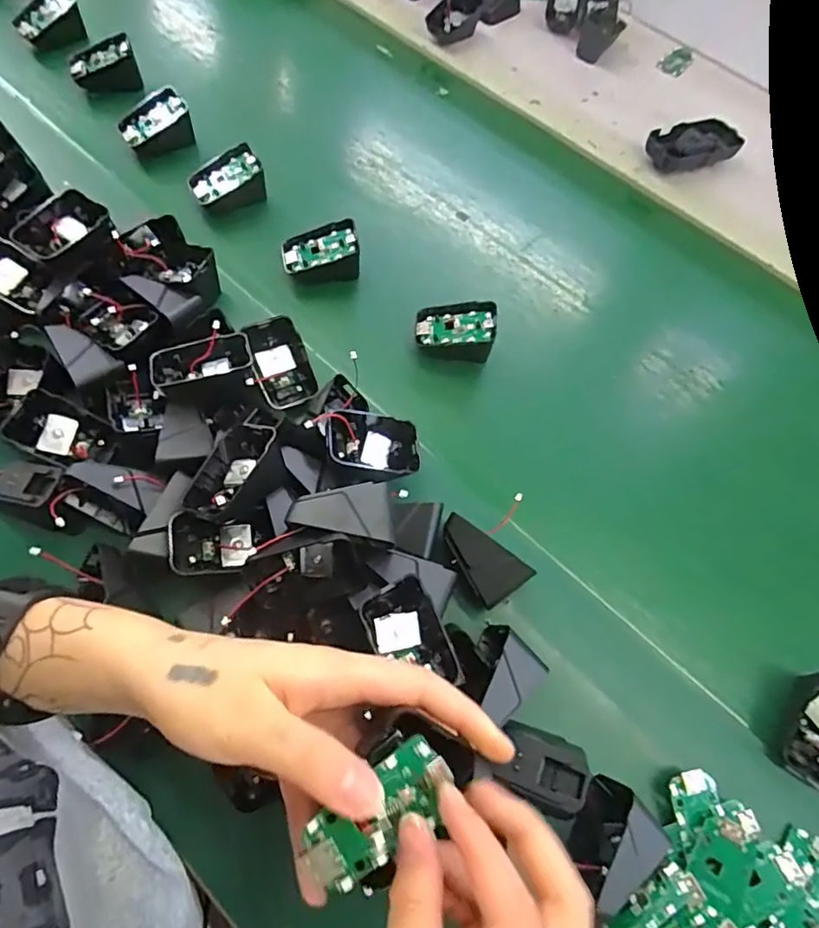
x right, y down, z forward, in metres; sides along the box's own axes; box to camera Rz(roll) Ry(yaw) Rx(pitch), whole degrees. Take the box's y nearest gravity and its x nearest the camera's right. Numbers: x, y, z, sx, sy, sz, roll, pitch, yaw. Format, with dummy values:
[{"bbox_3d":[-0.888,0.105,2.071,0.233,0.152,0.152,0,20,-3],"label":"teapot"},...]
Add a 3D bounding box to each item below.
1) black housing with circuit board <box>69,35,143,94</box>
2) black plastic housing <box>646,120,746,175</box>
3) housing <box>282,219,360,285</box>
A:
[{"bbox_3d":[-0.324,-0.423,0.590,0.069,0.049,0.025,-12,69,-8],"label":"black housing with circuit board"},{"bbox_3d":[0.314,-0.350,0.616,0.106,0.029,0.056,-28,72,-14],"label":"black plastic housing"},{"bbox_3d":[-0.080,-0.186,0.506,0.067,0.042,0.045,-13,65,-9],"label":"housing"}]

